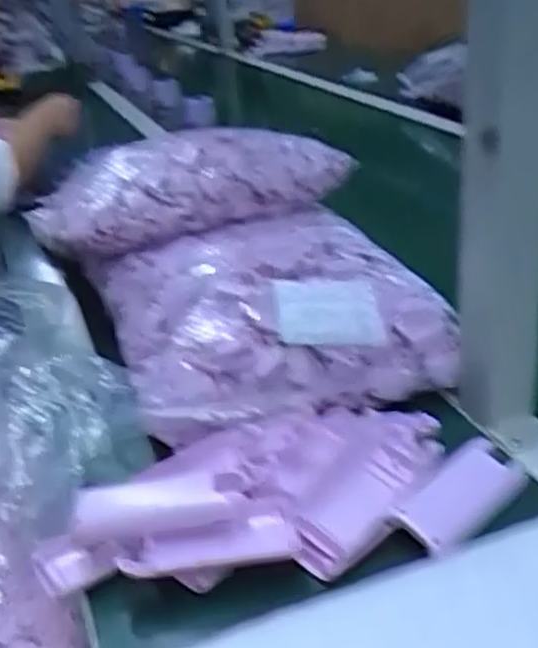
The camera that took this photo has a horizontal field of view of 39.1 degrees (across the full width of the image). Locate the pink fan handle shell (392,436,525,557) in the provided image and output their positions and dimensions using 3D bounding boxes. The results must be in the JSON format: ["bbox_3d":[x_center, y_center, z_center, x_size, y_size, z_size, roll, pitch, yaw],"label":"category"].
[{"bbox_3d":[0.122,0.111,0.486,0.101,0.021,0.044,-30,36,-35],"label":"pink fan handle shell"}]

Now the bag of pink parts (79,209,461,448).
[{"bbox_3d":[-0.010,-0.029,0.661,0.251,0.082,0.285,-15,30,-13],"label":"bag of pink parts"}]

